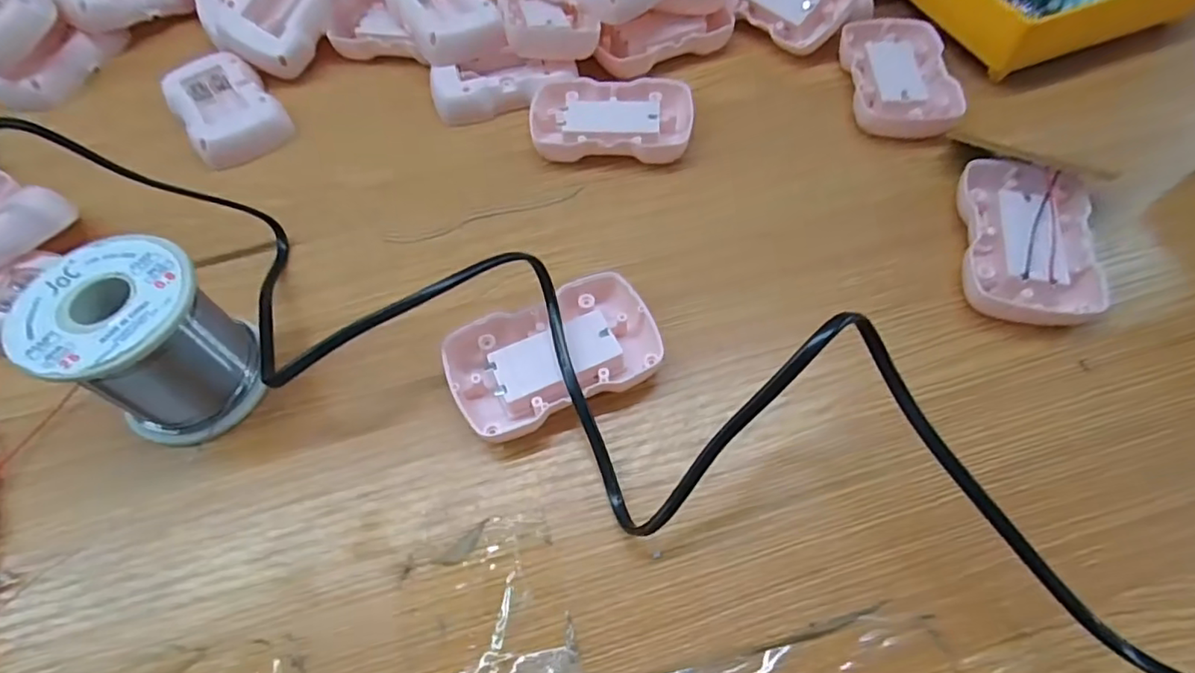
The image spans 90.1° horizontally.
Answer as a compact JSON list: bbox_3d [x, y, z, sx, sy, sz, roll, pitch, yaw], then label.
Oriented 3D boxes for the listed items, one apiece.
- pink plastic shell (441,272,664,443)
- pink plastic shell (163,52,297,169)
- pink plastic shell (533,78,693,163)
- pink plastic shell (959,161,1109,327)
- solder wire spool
[{"bbox_3d":[-0.018,0.008,0.257,0.088,0.019,0.052,-24,61,-11],"label":"pink plastic shell"},{"bbox_3d":[-0.219,-0.137,0.352,0.052,0.016,0.086,-34,64,-16],"label":"pink plastic shell"},{"bbox_3d":[0.008,-0.121,0.334,0.087,0.010,0.056,1,60,4],"label":"pink plastic shell"},{"bbox_3d":[0.200,-0.045,0.279,0.053,0.017,0.090,10,61,9],"label":"pink plastic shell"},{"bbox_3d":[-0.177,0.003,0.241,0.058,0.065,0.059,-1,60,2],"label":"solder wire spool"}]

